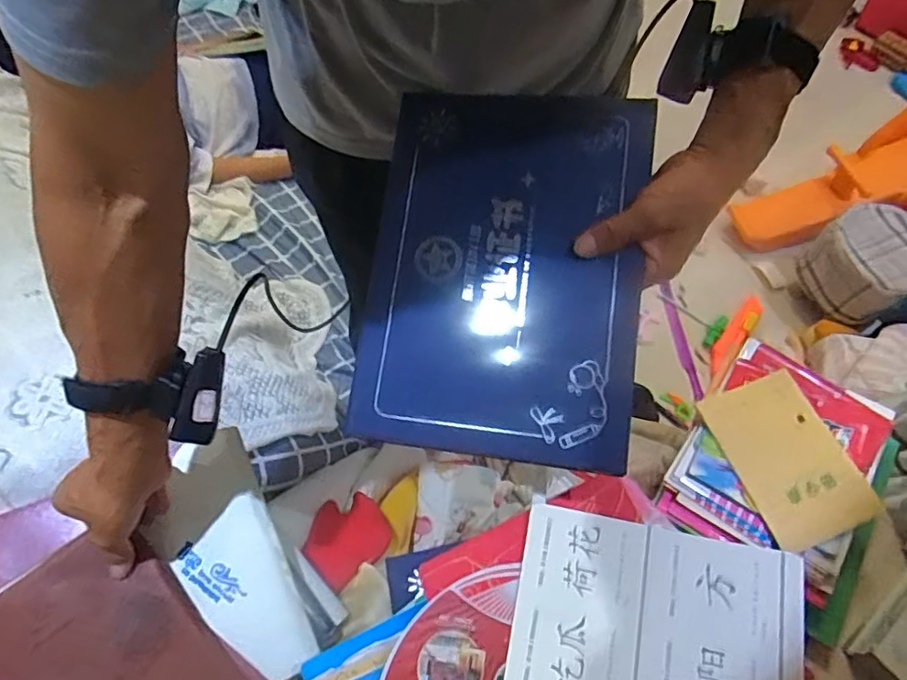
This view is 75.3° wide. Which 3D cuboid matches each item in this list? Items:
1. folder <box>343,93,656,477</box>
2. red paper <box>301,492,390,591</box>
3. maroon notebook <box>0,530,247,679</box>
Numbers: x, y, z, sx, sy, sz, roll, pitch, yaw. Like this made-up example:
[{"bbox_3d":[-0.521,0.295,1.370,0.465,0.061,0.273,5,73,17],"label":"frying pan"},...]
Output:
[{"bbox_3d":[0.040,-0.062,0.496,0.223,0.009,0.309,7,80,11],"label":"folder"},{"bbox_3d":[-0.147,0.262,0.791,0.105,0.015,0.136,35,35,24],"label":"red paper"},{"bbox_3d":[-0.312,0.290,0.531,0.151,0.021,0.211,-35,87,-25],"label":"maroon notebook"}]

